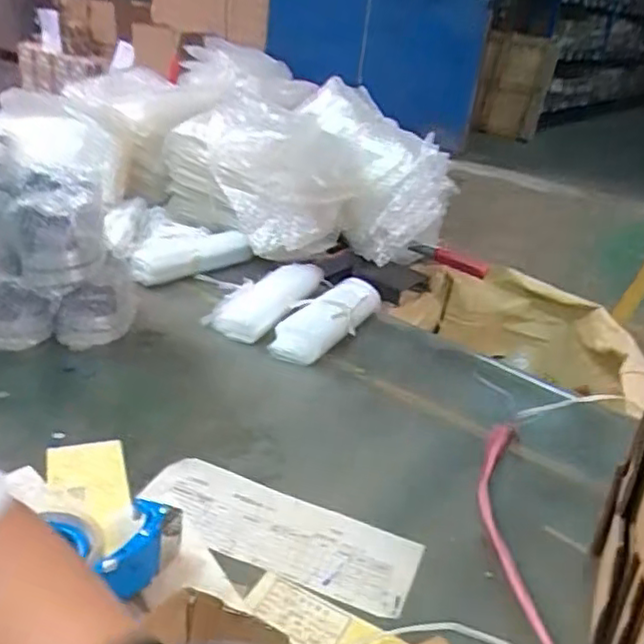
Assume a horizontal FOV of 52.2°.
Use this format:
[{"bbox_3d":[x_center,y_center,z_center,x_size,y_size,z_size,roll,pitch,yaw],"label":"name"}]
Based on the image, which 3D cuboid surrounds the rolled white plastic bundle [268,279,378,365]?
[{"bbox_3d":[0.013,-0.006,1.055,0.090,0.065,0.229,22,31,25],"label":"rolled white plastic bundle"}]

